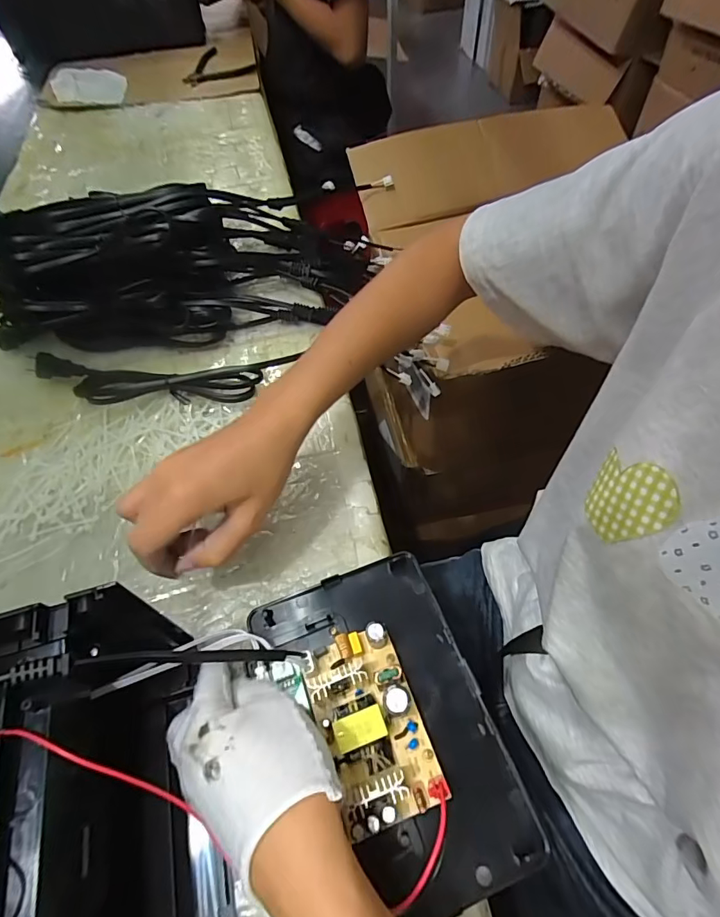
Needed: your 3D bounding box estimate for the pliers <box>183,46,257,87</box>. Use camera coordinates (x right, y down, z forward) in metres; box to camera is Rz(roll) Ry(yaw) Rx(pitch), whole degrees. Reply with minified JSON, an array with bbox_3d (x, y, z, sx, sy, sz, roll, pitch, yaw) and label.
[{"bbox_3d":[-0.288,-0.780,0.911,0.139,0.020,0.130,-19,58,-10],"label":"pliers"}]

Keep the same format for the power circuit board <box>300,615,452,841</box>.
[{"bbox_3d":[0.006,0.151,0.267,0.056,0.030,0.099,-19,58,-10],"label":"power circuit board"}]

